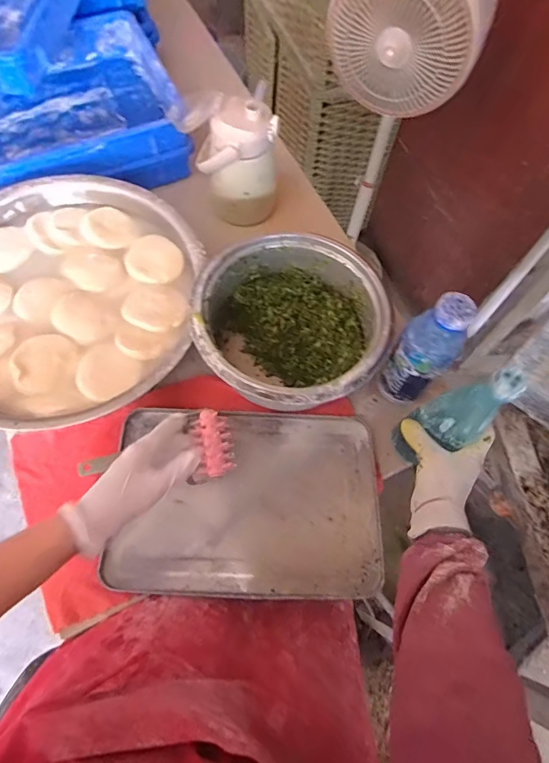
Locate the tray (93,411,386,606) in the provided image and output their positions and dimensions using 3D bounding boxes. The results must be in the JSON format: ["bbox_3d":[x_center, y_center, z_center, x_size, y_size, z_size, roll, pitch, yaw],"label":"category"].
[{"bbox_3d":[-0.032,0.154,0.572,0.341,0.025,0.230,2,66,-2],"label":"tray"}]

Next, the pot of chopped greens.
[{"bbox_3d":[0.019,-0.067,0.605,0.239,0.127,0.246,1,66,-2],"label":"pot of chopped greens"}]

